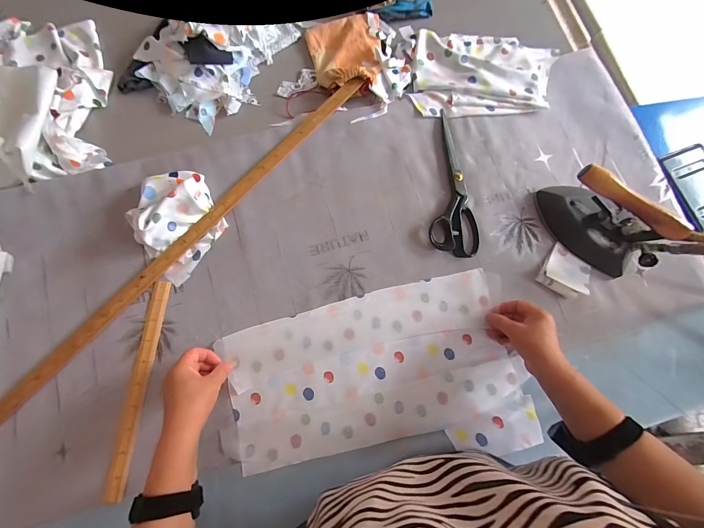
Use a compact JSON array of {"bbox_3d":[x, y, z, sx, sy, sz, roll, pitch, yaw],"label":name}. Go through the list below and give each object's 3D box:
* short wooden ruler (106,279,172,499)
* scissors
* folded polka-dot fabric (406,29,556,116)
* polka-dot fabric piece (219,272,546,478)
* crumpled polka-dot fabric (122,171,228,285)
[{"bbox_3d":[-0.346,0.194,0.507,0.030,0.008,0.330,6,77,0],"label":"short wooden ruler"},{"bbox_3d":[0.200,-0.154,0.592,0.091,0.016,0.287,7,77,1],"label":"scissors"},{"bbox_3d":[0.282,-0.404,0.651,0.301,0.016,0.215,2,77,-1],"label":"folded polka-dot fabric"},{"bbox_3d":[0.041,0.188,0.516,0.478,0.013,0.275,-12,77,-4],"label":"polka-dot fabric piece"},{"bbox_3d":[-0.305,-0.074,0.539,0.140,0.055,0.180,-27,79,-7],"label":"crumpled polka-dot fabric"}]

